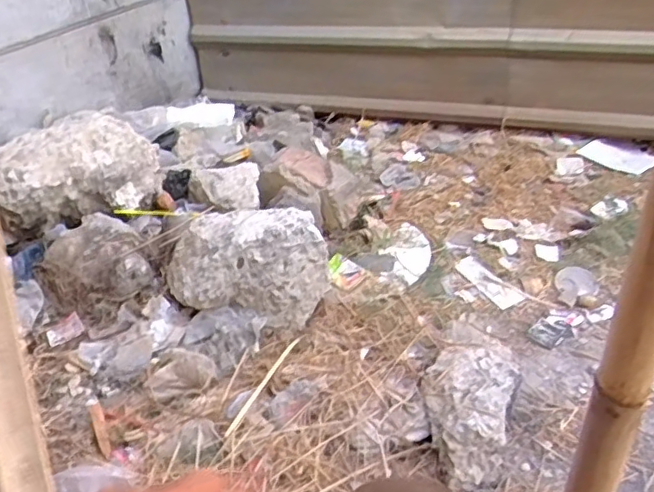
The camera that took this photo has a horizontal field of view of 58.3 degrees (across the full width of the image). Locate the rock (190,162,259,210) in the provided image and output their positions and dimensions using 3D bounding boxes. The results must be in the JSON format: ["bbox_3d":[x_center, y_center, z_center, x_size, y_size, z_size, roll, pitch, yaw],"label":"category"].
[{"bbox_3d":[-0.270,-0.152,1.541,0.188,0.080,0.126,-7,33,-6],"label":"rock"}]

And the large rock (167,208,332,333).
[{"bbox_3d":[-0.191,0.035,1.291,0.362,0.193,0.219,15,38,23],"label":"large rock"}]

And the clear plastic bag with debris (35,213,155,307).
[{"bbox_3d":[-0.541,0.045,1.364,0.232,0.127,0.217,-19,36,-22],"label":"clear plastic bag with debris"}]

